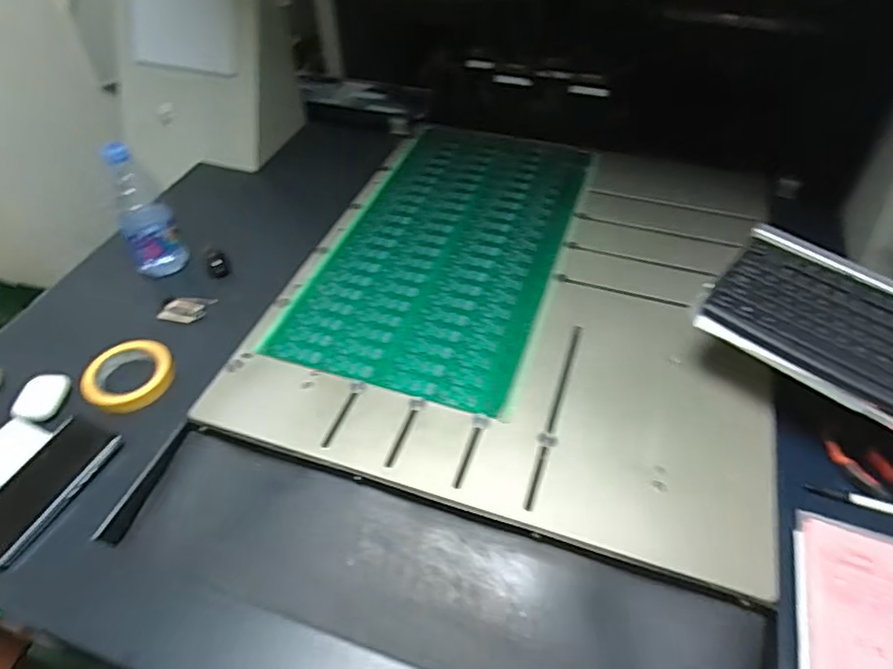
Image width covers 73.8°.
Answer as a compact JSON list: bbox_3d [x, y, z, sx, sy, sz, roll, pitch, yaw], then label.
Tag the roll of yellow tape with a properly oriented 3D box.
[{"bbox_3d":[-0.403,0.053,0.749,0.099,0.030,0.100,-1,48,1],"label":"roll of yellow tape"}]

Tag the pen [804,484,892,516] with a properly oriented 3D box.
[{"bbox_3d":[0.453,0.180,0.622,0.133,0.013,0.013,18,51,18],"label":"pen"}]

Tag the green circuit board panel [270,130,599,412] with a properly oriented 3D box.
[{"bbox_3d":[0.014,-0.153,0.927,0.329,0.009,0.613,14,49,14],"label":"green circuit board panel"}]

